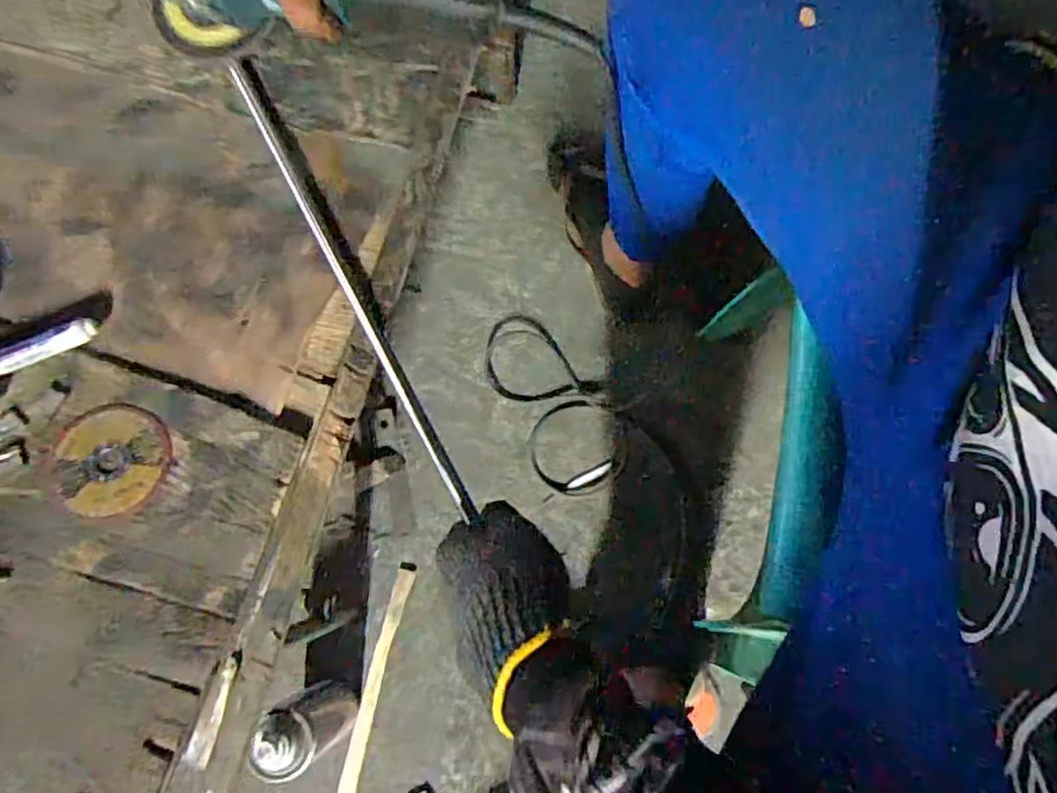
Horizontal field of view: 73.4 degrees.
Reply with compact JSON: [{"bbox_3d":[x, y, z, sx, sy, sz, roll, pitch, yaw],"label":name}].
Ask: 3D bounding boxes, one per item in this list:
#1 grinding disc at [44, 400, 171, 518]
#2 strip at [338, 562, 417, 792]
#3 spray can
[{"bbox_3d":[-0.264,0.039,0.446,0.070,0.007,0.070,0,77,1],"label":"grinding disc"},{"bbox_3d":[-0.192,0.394,0.783,0.023,0.024,0.415,13,77,4],"label":"strip"},{"bbox_3d":[-0.214,0.322,0.697,0.066,0.177,0.061,0,77,1],"label":"spray can"}]

